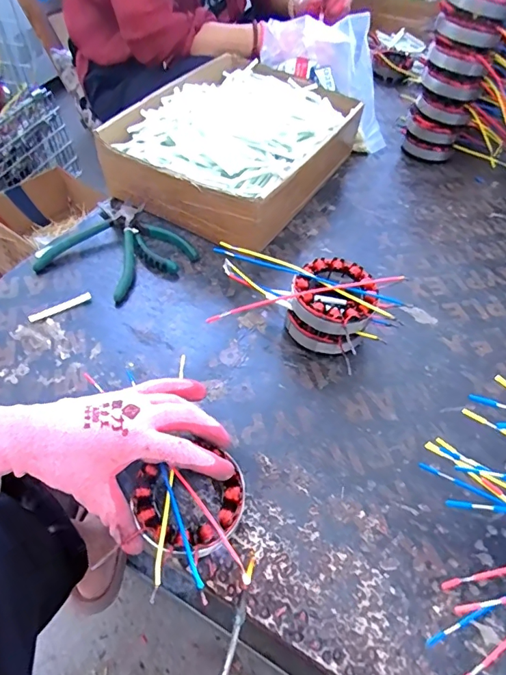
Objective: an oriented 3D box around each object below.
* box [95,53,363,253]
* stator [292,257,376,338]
[{"bbox_3d":[-0.017,-0.283,0.636,0.247,0.111,0.330,28,55,16],"label":"box"},{"bbox_3d":[0.084,-0.043,0.469,0.085,0.032,0.089,13,52,7],"label":"stator"}]

